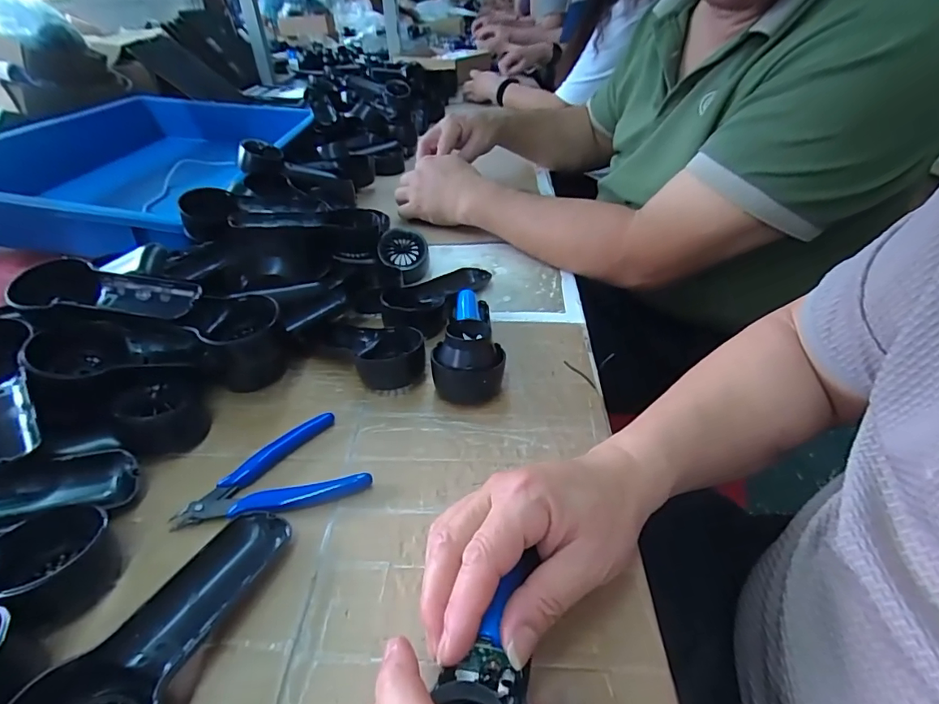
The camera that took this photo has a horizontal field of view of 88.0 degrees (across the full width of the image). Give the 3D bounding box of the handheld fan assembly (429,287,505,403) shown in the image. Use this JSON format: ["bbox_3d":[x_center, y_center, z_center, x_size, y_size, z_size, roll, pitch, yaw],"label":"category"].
[{"bbox_3d":[-0.003,-0.019,0.441,0.059,0.056,0.144,-3,38,-1],"label":"handheld fan assembly"}]

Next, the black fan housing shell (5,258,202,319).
[{"bbox_3d":[-0.293,-0.052,0.394,0.148,0.027,0.048,-1,38,2],"label":"black fan housing shell"}]

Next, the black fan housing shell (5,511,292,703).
[{"bbox_3d":[-0.162,0.141,0.250,0.065,0.037,0.149,10,39,15],"label":"black fan housing shell"}]

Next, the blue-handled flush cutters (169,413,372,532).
[{"bbox_3d":[-0.139,0.085,0.343,0.120,0.012,0.073,-15,40,-17],"label":"blue-handled flush cutters"}]

